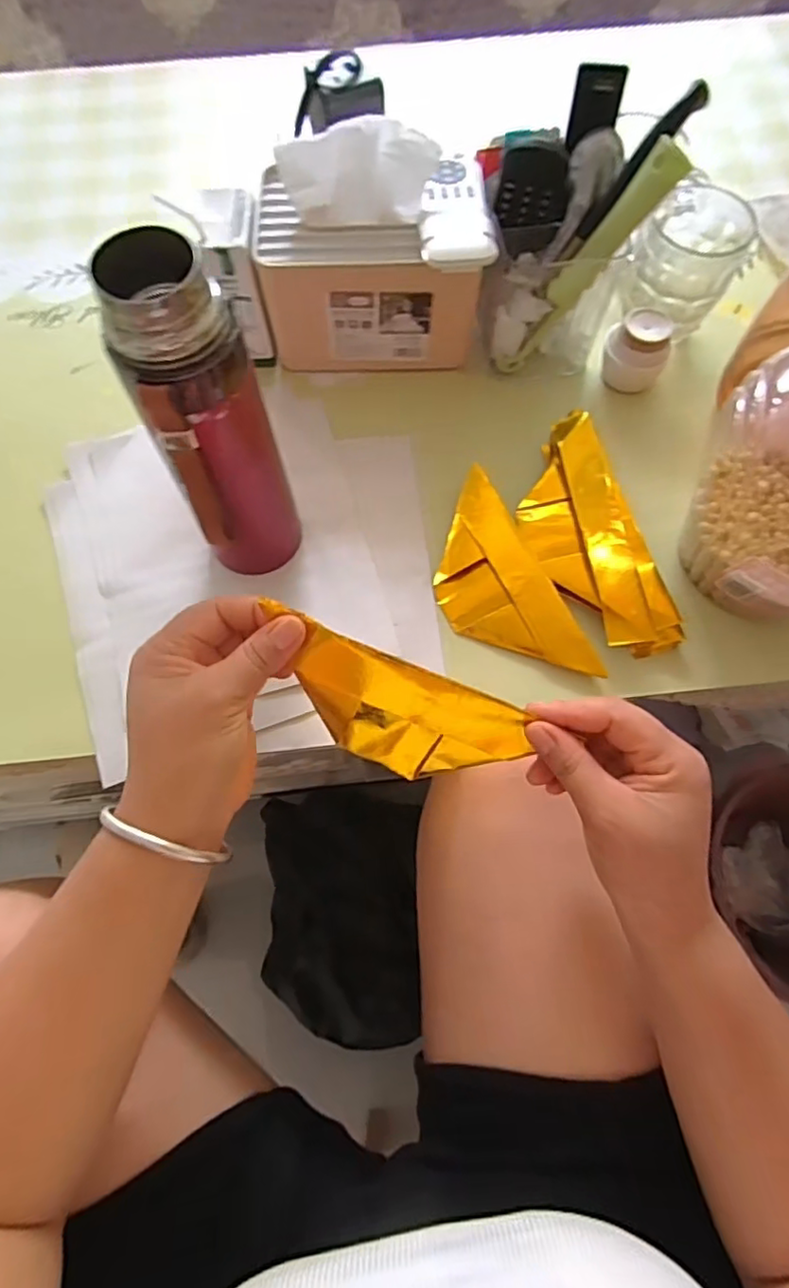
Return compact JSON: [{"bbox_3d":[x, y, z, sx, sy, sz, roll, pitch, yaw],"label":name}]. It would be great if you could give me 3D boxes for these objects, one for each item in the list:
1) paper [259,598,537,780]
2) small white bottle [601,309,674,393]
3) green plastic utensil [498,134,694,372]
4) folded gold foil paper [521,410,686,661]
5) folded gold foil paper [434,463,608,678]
[{"bbox_3d":[-0.004,0.036,0.336,0.146,0.071,0.015,27,35,-8],"label":"paper"},{"bbox_3d":[0.194,-0.233,0.492,0.053,0.052,0.047,28,72,10],"label":"small white bottle"},{"bbox_3d":[0.137,-0.272,0.448,0.018,0.172,0.030,-8,66,-38],"label":"green plastic utensil"},{"bbox_3d":[0.138,-0.080,0.444,0.079,0.022,0.188,-15,71,-6],"label":"folded gold foil paper"},{"bbox_3d":[0.071,-0.043,0.435,0.075,0.014,0.166,-22,71,-8],"label":"folded gold foil paper"}]

